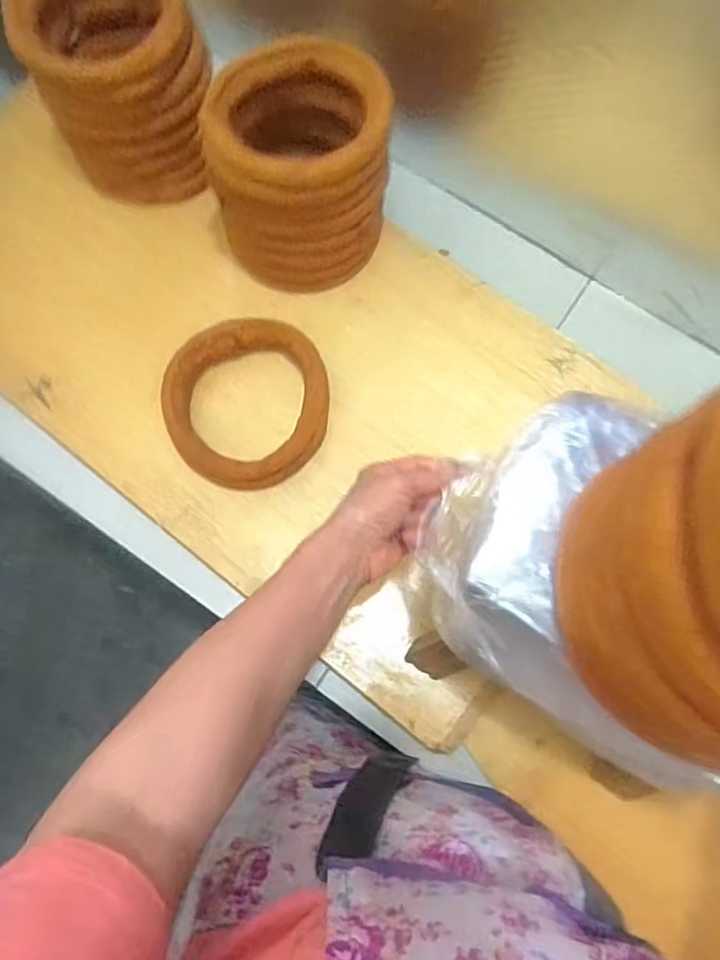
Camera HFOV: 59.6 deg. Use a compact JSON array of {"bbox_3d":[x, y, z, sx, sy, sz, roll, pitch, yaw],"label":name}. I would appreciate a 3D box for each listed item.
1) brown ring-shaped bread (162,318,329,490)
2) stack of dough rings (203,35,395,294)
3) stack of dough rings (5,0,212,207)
[{"bbox_3d":[-0.108,-0.074,0.604,0.151,0.028,0.161,0,76,-2],"label":"brown ring-shaped bread"},{"bbox_3d":[-0.053,-0.290,0.599,0.155,0.142,0.165,15,76,2],"label":"stack of dough rings"},{"bbox_3d":[-0.226,-0.387,0.597,0.162,0.145,0.143,-14,77,-5],"label":"stack of dough rings"}]

